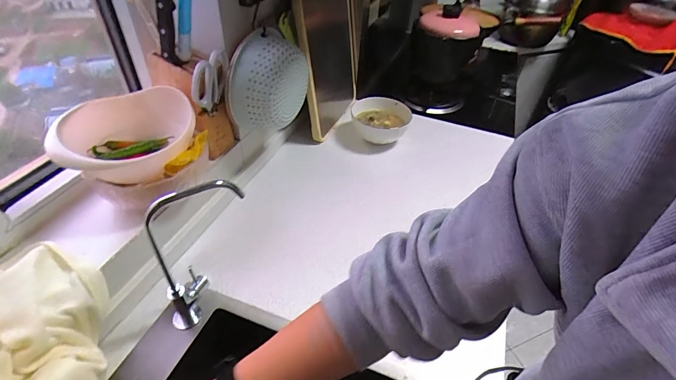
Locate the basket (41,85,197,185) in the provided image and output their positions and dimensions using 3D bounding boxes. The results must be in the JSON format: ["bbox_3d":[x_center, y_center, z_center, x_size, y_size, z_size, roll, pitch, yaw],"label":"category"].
[{"bbox_3d":[-0.348,-0.089,0.599,0.208,0.093,0.185,-20,48,-24],"label":"basket"}]

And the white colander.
[{"bbox_3d":[-0.135,-0.227,0.732,0.109,0.179,0.177,9,43,6],"label":"white colander"}]

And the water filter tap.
[{"bbox_3d":[-0.203,0.092,0.524,0.142,0.263,0.044,-26,50,-29],"label":"water filter tap"}]

